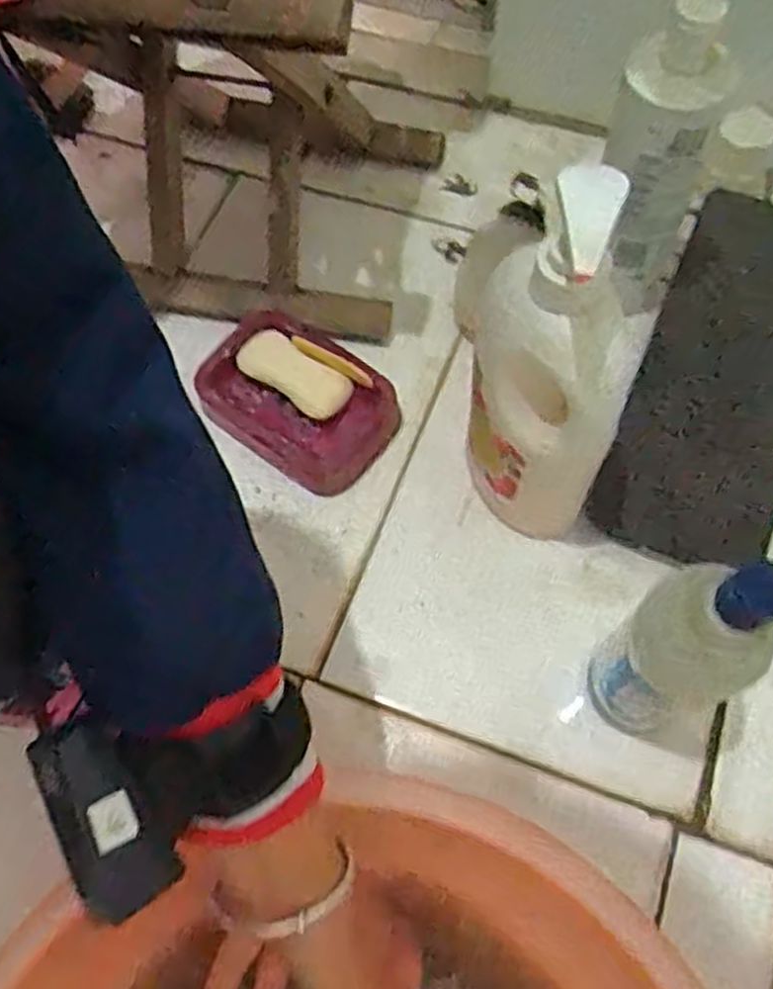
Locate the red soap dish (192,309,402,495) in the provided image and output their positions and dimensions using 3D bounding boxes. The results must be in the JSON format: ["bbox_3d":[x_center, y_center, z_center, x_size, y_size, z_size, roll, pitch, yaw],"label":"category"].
[{"bbox_3d":[-0.069,-0.074,0.579,0.146,0.036,0.103,36,71,17],"label":"red soap dish"}]

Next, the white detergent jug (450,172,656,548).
[{"bbox_3d":[0.086,-0.060,0.437,0.084,0.270,0.081,8,65,5],"label":"white detergent jug"}]

